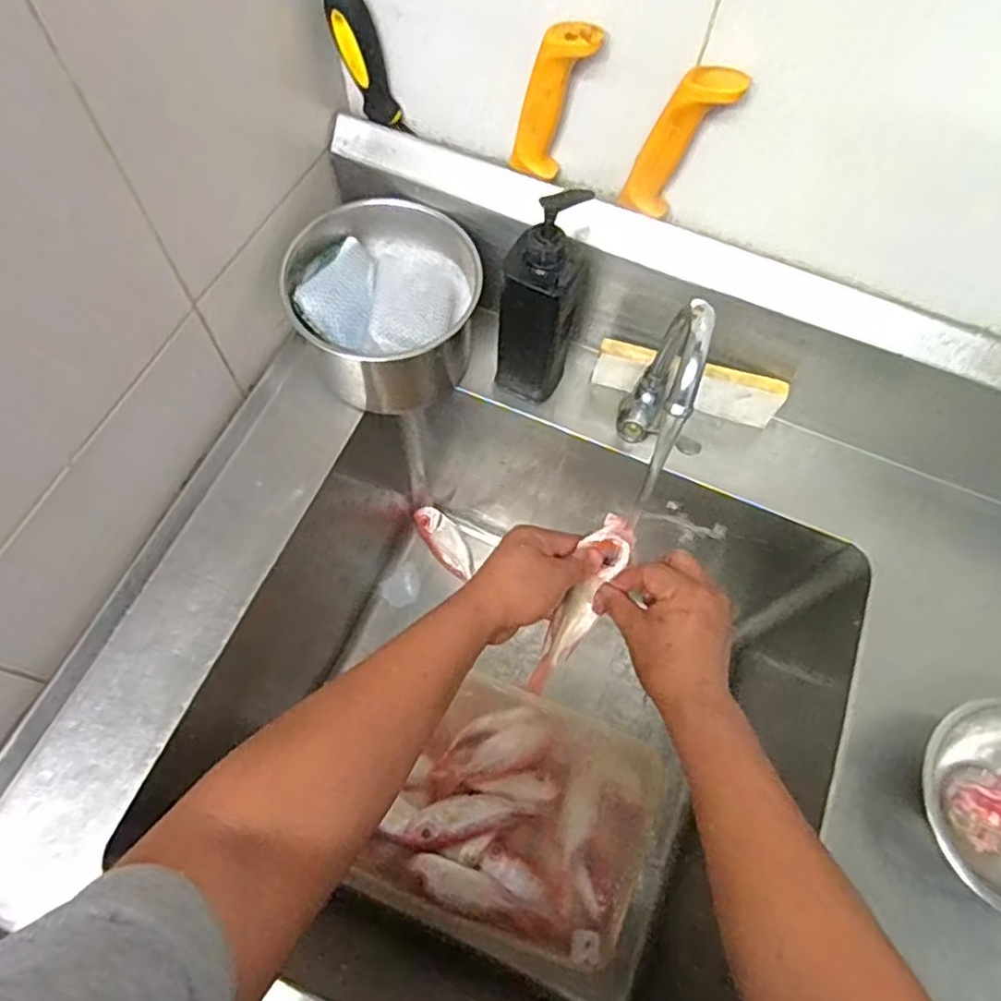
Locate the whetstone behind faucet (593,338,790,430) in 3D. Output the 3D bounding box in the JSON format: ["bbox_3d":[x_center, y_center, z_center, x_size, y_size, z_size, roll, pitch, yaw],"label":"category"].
[{"bbox_3d":[0.182,-0.115,0.665,0.178,0.064,0.018,17,66,5],"label":"whetstone behind faucet"}]

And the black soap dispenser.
[{"bbox_3d":[0.035,-0.174,0.603,0.067,0.226,0.051,12,66,2],"label":"black soap dispenser"}]

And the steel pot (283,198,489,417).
[{"bbox_3d":[-0.105,-0.189,0.665,0.167,0.126,0.176,1,66,-2],"label":"steel pot"}]

